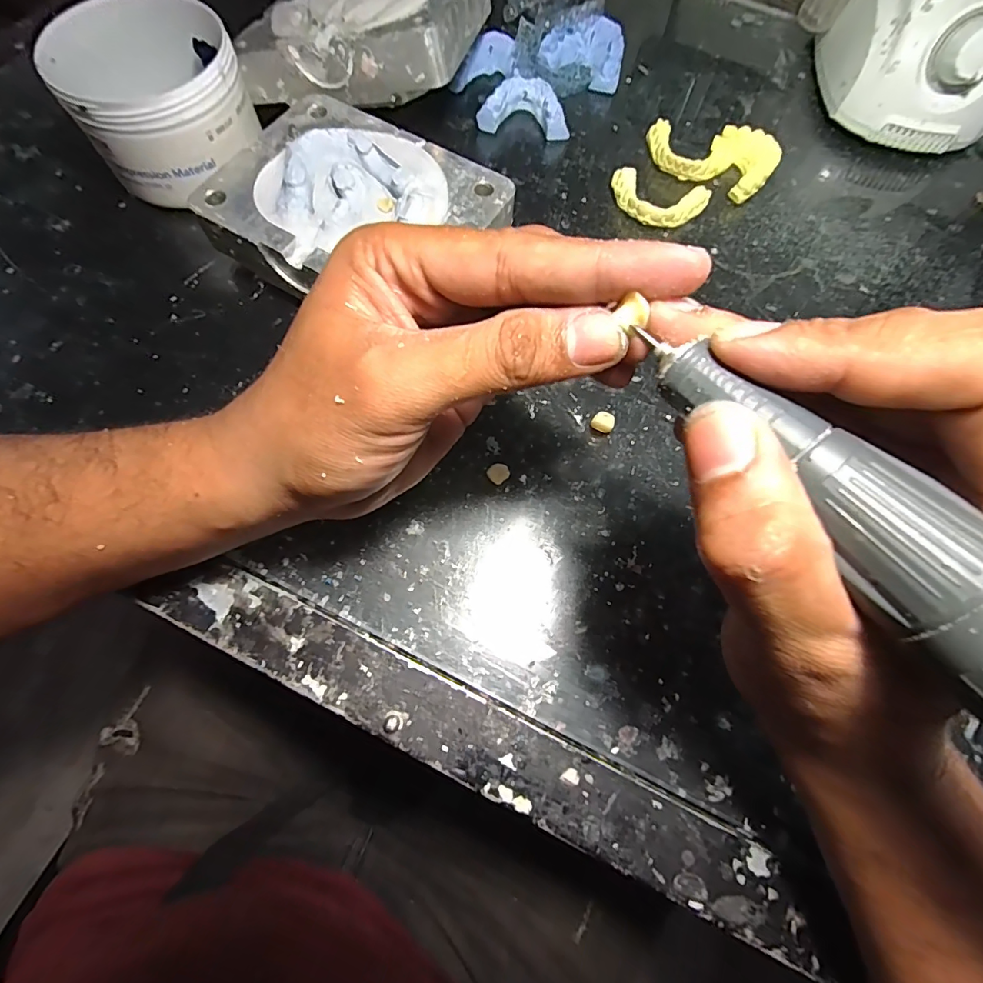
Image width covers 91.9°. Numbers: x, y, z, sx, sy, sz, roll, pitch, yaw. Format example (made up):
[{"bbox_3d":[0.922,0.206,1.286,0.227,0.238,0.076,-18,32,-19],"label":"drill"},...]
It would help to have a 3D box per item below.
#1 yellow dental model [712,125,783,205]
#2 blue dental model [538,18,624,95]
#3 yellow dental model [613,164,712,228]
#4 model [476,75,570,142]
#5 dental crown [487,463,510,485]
[{"bbox_3d":[0.163,-0.215,0.312,0.042,0.018,0.047,27,72,8],"label":"yellow dental model"},{"bbox_3d":[0.068,-0.317,0.344,0.058,0.019,0.046,21,71,6],"label":"blue dental model"},{"bbox_3d":[0.105,-0.182,0.301,0.061,0.011,0.034,15,71,3],"label":"yellow dental model"},{"bbox_3d":[0.023,-0.261,0.323,0.060,0.016,0.037,7,70,1],"label":"model"},{"bbox_3d":[0.004,-0.009,0.237,0.010,0.004,0.010,1,71,-2],"label":"dental crown"}]

